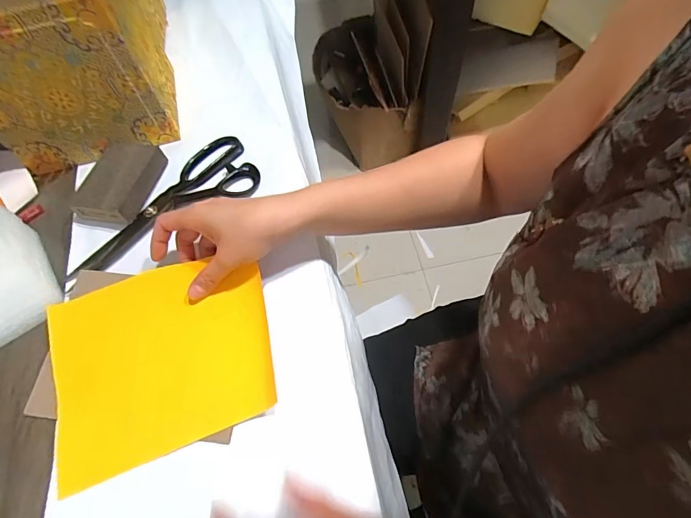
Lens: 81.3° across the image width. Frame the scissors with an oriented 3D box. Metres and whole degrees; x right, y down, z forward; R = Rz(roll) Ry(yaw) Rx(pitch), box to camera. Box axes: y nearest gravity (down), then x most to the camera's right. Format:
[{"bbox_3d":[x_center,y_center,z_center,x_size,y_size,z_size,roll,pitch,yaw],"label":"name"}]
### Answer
[{"bbox_3d":[-0.217,-0.064,0.463,0.237,0.015,0.101,-32,65,-12],"label":"scissors"}]

